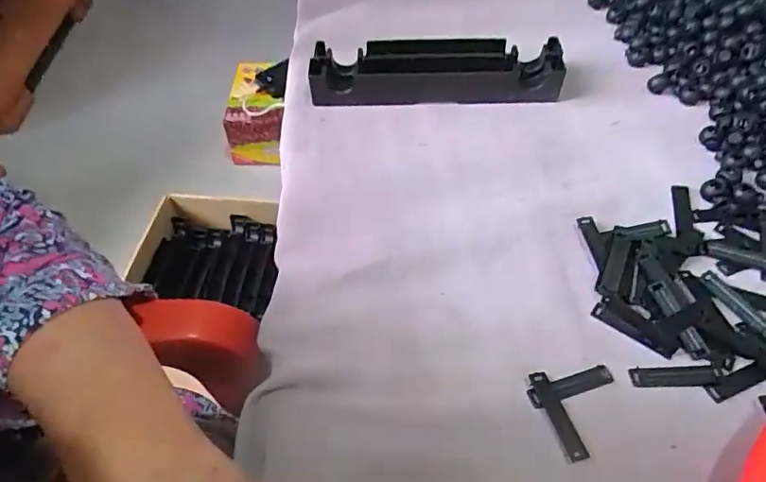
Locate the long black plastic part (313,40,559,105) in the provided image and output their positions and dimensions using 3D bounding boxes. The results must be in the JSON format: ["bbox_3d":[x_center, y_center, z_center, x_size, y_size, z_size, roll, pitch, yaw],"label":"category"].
[{"bbox_3d":[0.042,-0.134,0.426,0.192,0.028,0.047,2,52,4],"label":"long black plastic part"}]

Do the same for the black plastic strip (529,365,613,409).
[{"bbox_3d":[0.099,0.076,0.282,0.048,0.005,0.011,-16,53,-10],"label":"black plastic strip"}]

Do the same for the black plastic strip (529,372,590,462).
[{"bbox_3d":[0.089,0.088,0.270,0.010,0.004,0.045,-15,53,-9],"label":"black plastic strip"}]

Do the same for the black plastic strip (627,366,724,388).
[{"bbox_3d":[0.156,0.072,0.285,0.047,0.004,0.010,-1,52,2],"label":"black plastic strip"}]

